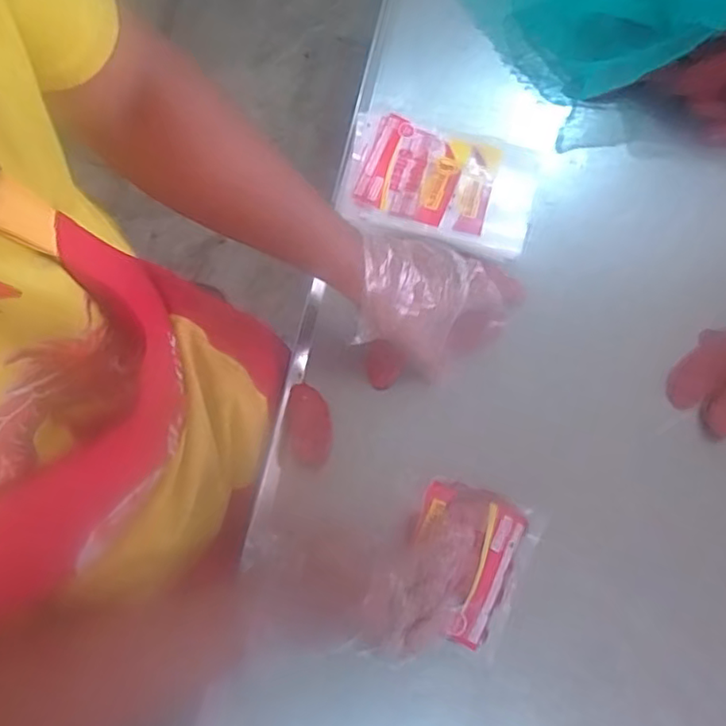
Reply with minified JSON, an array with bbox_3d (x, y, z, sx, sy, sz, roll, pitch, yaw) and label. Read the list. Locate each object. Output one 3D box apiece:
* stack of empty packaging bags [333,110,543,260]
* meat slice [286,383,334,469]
[{"bbox_3d":[0.092,-0.214,0.740,0.224,0.021,0.161,16,69,6],"label":"stack of empty packaging bags"},{"bbox_3d":[-0.056,0.065,0.647,0.045,0.011,0.085,-7,68,-3],"label":"meat slice"}]

